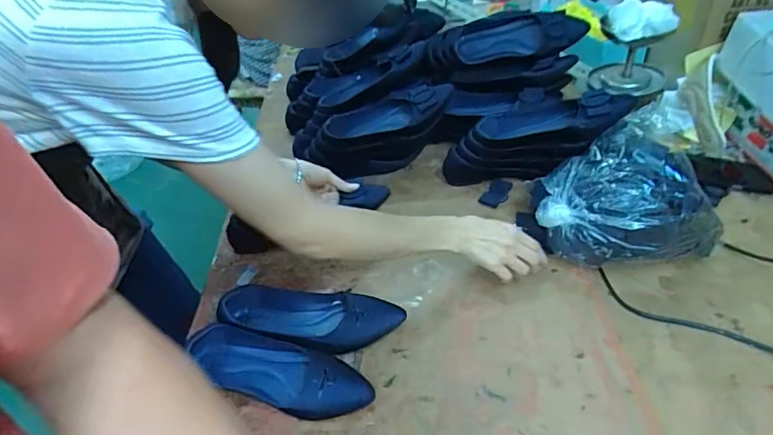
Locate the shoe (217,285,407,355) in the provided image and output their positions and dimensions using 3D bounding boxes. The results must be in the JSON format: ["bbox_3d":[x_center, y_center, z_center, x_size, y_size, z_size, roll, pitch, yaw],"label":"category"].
[{"bbox_3d":[-0.107,0.143,0.666,0.252,0.047,0.091,1,41,8],"label":"shoe"}]

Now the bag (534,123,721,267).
[{"bbox_3d":[0.343,-0.012,0.705,0.222,0.152,0.192,-18,42,-10],"label":"bag"}]

